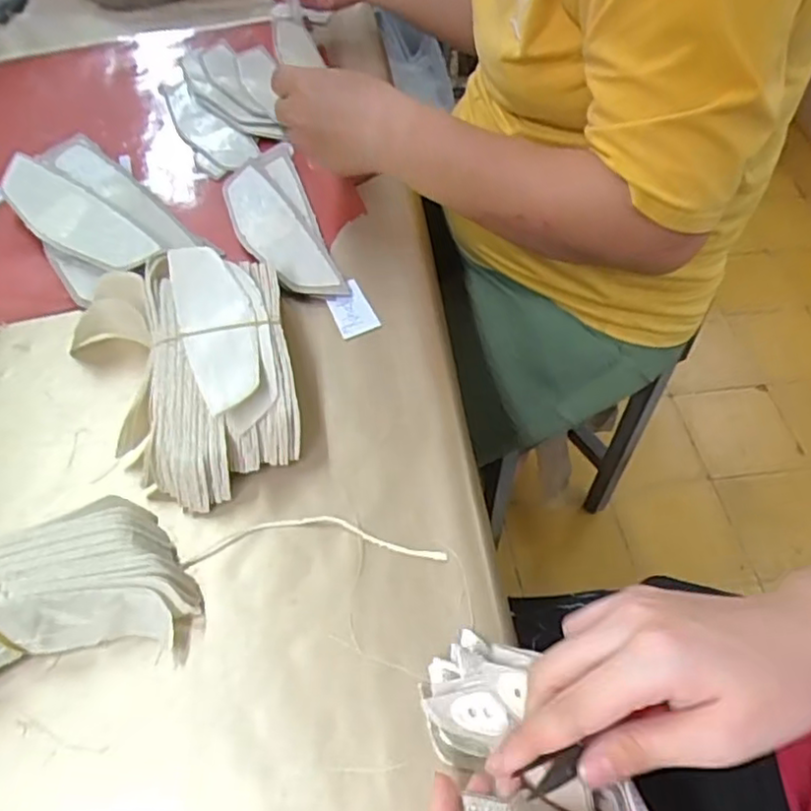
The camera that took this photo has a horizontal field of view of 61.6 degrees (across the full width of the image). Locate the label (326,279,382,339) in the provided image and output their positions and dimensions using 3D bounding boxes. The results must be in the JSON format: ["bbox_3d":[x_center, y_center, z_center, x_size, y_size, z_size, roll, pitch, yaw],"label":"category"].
[{"bbox_3d":[-0.040,-0.071,0.505,0.029,0.004,0.046,-22,63,-11],"label":"label"}]

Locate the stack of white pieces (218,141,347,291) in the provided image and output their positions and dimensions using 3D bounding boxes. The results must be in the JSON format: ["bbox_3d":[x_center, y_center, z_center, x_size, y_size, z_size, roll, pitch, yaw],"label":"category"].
[{"bbox_3d":[-0.108,-0.154,0.563,0.065,0.012,0.195,-14,55,-12],"label":"stack of white pieces"}]

